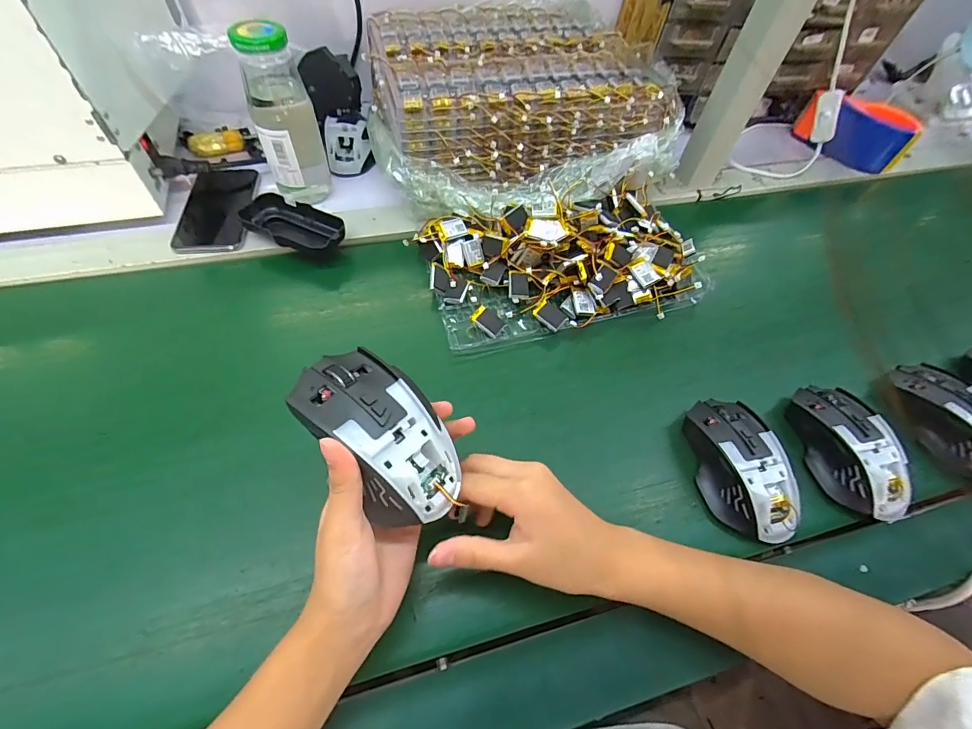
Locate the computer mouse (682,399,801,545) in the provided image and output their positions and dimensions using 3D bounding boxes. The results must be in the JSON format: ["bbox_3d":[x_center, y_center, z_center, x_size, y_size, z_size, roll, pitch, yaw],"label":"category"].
[{"bbox_3d":[0.203,0.080,0.346,0.060,0.040,0.112,-3,57,-5],"label":"computer mouse"}]

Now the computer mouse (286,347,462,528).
[{"bbox_3d":[-0.063,0.041,0.252,0.062,0.040,0.111,-35,84,-39],"label":"computer mouse"}]

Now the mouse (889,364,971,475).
[{"bbox_3d":[0.409,0.046,0.376,0.047,0.038,0.108,-17,59,-13],"label":"mouse"}]

